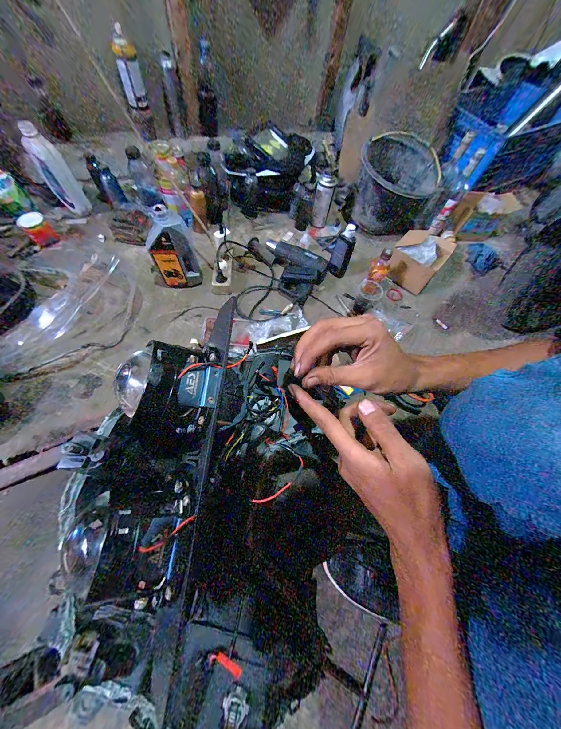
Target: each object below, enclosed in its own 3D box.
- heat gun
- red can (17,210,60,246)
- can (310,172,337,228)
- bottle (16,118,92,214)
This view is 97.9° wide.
[{"bbox_3d":[0.026,-0.302,0.781,0.213,0.063,0.175,25,65,6],"label":"heat gun"},{"bbox_3d":[-0.765,-0.426,0.774,0.072,0.072,0.071,-41,75,-21],"label":"red can"},{"bbox_3d":[0.150,-0.570,0.871,0.055,0.171,0.059,2,65,-5],"label":"can"},{"bbox_3d":[-0.713,-0.609,0.776,0.079,0.208,0.097,-38,74,-20],"label":"bottle"}]

